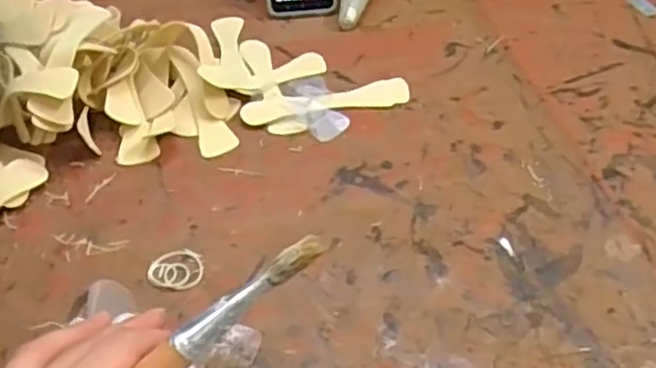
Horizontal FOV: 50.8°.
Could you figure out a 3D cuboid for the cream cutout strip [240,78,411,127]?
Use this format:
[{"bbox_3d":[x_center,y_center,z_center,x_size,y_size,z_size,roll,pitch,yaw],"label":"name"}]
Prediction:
[{"bbox_3d":[0.000,-0.079,0.654,0.161,0.008,0.032,-10,52,-13],"label":"cream cutout strip"}]

